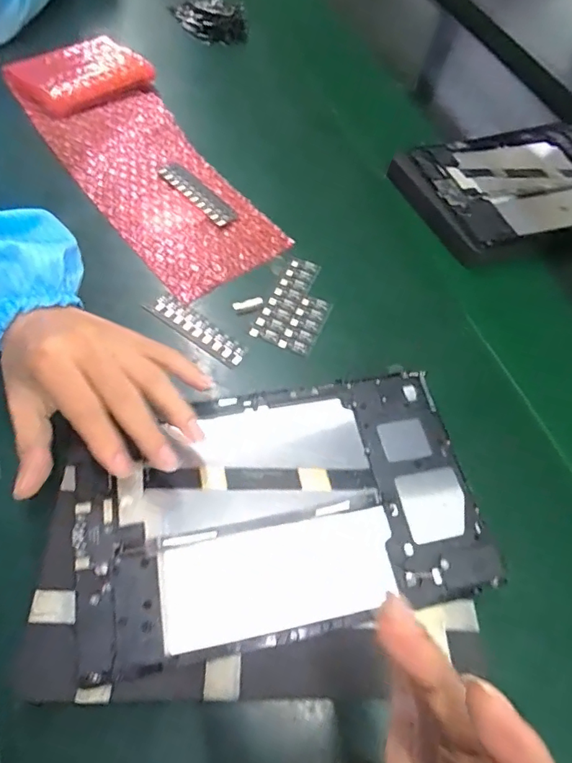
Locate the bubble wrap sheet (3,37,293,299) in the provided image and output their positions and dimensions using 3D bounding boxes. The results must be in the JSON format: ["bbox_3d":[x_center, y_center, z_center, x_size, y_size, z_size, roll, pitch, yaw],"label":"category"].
[{"bbox_3d":[-0.146,-0.223,0.477,0.134,0.022,0.360,-28,68,-17],"label":"bubble wrap sheet"}]

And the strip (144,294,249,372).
[{"bbox_3d":[-0.070,-0.041,0.386,0.087,0.011,0.023,33,60,13],"label":"strip"}]

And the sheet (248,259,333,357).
[{"bbox_3d":[0.011,-0.063,0.404,0.050,0.004,0.088,22,60,8],"label":"sheet"}]

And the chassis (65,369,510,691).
[{"bbox_3d":[-0.002,0.075,0.298,0.231,0.023,0.143,-9,55,-11],"label":"chassis"}]

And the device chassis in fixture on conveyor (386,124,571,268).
[{"bbox_3d":[0.256,-0.203,0.509,0.254,0.031,0.148,-16,62,-17],"label":"device chassis in fixture on conveyor"}]

